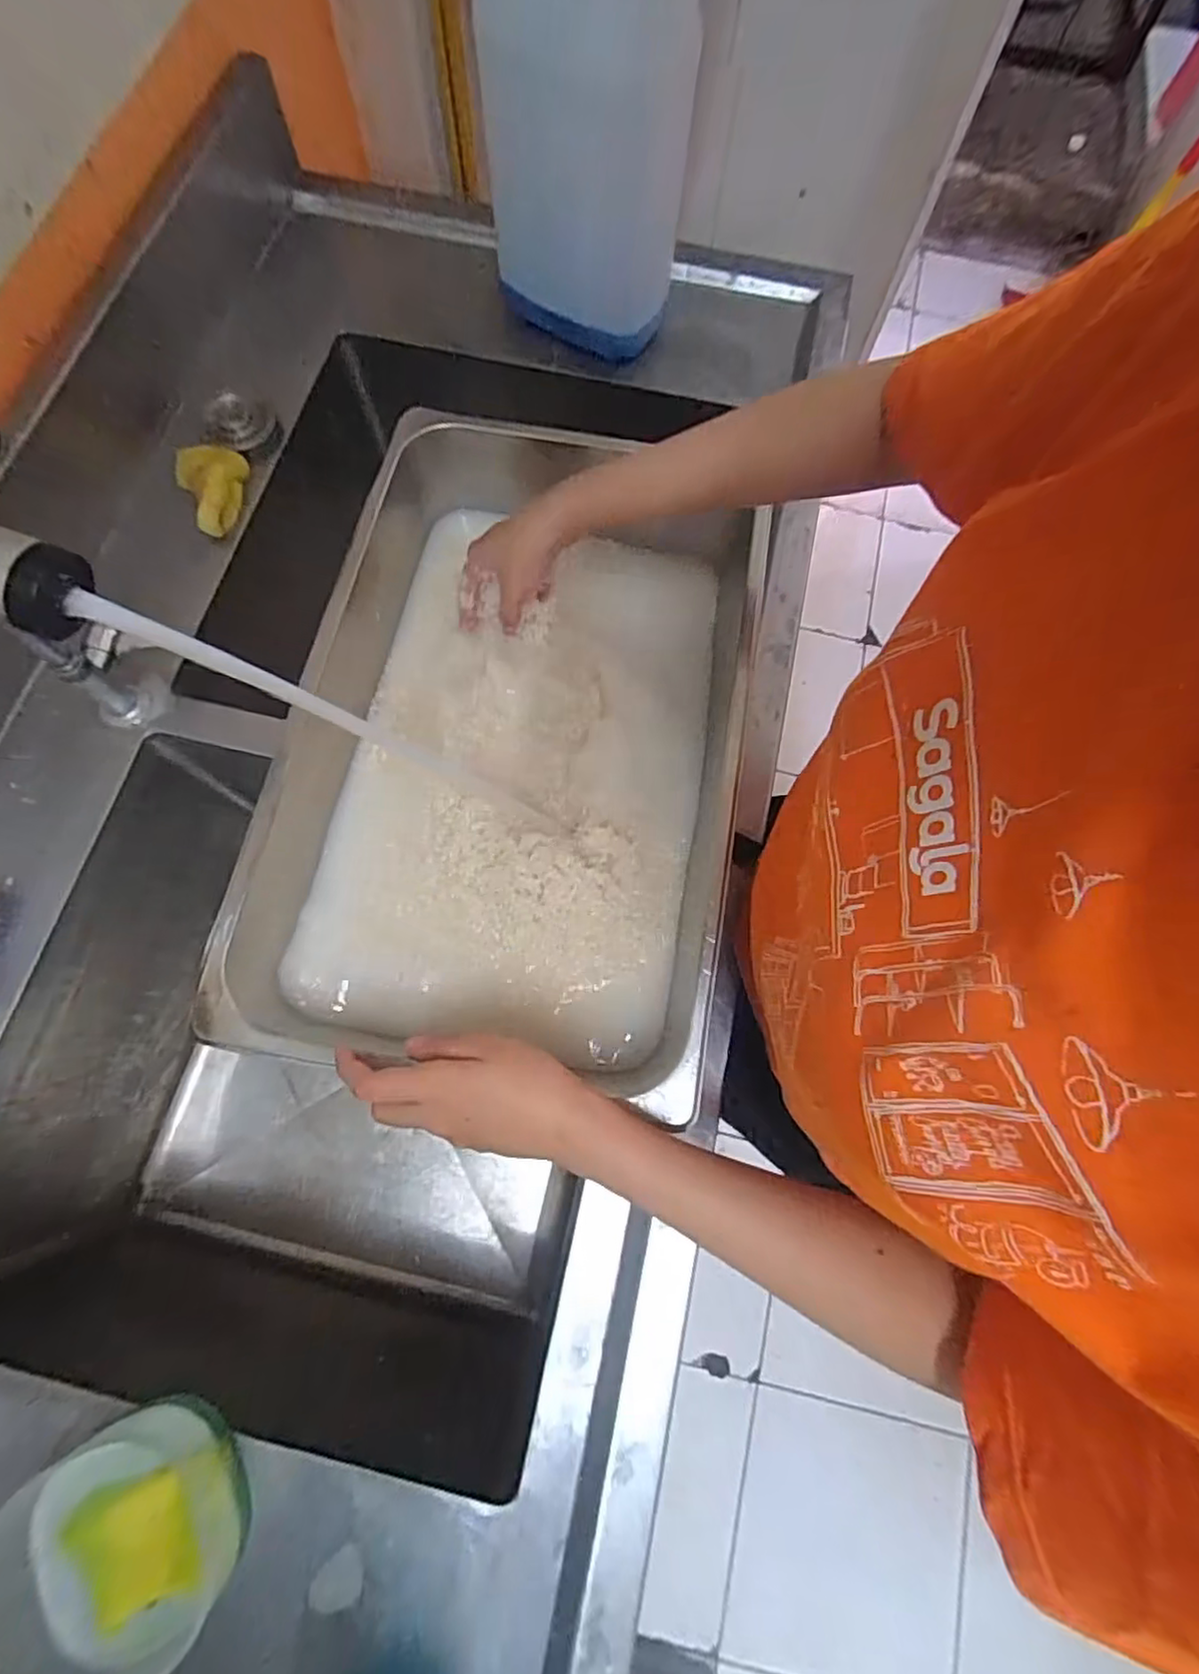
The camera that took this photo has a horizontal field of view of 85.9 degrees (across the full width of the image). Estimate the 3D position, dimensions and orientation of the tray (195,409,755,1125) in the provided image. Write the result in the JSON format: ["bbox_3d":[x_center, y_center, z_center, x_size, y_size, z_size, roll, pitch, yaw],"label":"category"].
[{"bbox_3d":[-0.069,-0.086,0.510,0.347,0.098,0.498,9,74,1],"label":"tray"}]

